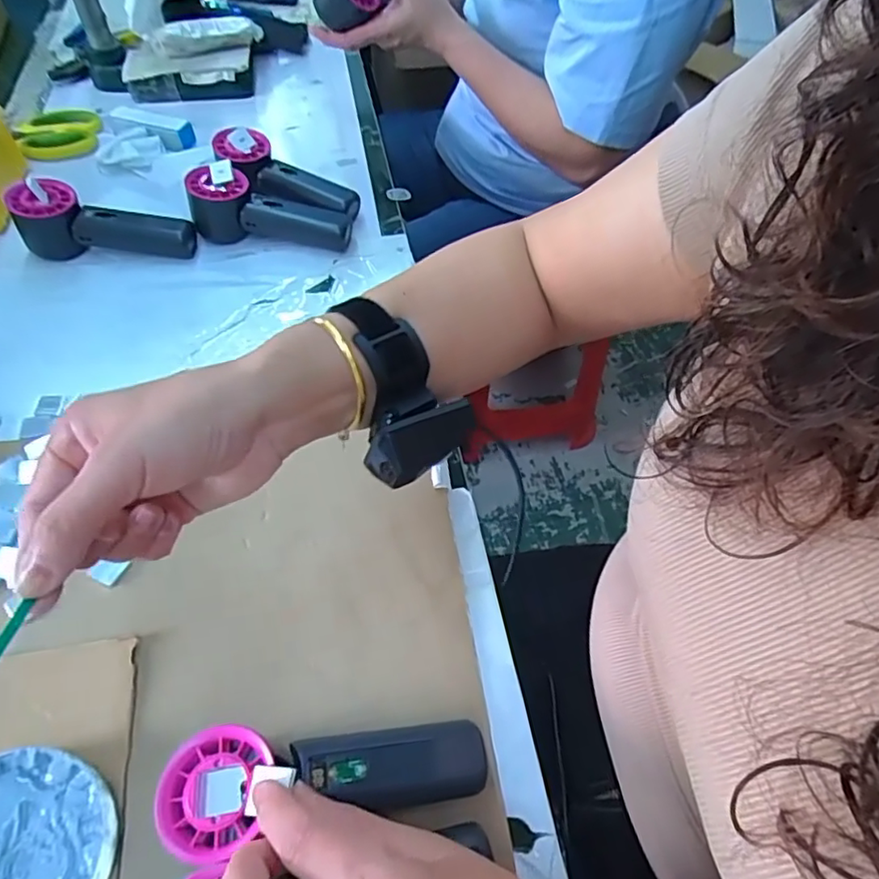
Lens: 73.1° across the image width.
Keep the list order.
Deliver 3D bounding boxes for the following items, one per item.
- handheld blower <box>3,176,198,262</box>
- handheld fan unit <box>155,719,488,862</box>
[{"bbox_3d":[-0.312,-0.205,0.560,0.154,0.057,0.066,-4,55,-7],"label":"handheld blower"},{"bbox_3d":[-0.055,0.179,0.307,0.161,0.062,0.054,-1,55,-5],"label":"handheld fan unit"}]

